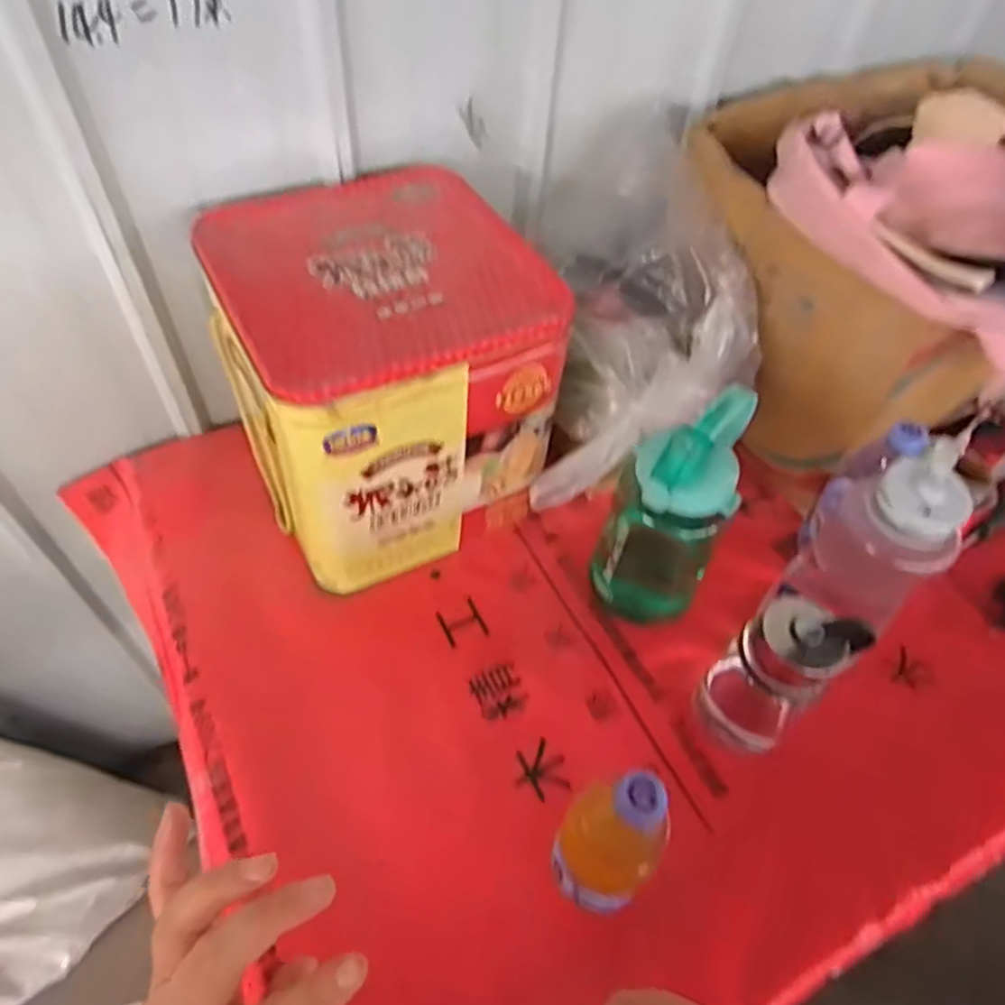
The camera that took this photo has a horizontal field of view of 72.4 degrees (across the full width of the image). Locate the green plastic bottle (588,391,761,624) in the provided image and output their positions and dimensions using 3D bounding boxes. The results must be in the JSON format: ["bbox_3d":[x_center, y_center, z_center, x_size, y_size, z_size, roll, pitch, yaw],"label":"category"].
[{"bbox_3d":[0.153,0.017,0.644,0.098,0.249,0.095,9,52,2],"label":"green plastic bottle"}]

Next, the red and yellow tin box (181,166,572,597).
[{"bbox_3d":[-0.115,-0.126,0.701,0.264,0.277,0.279,-20,57,-19],"label":"red and yellow tin box"}]

